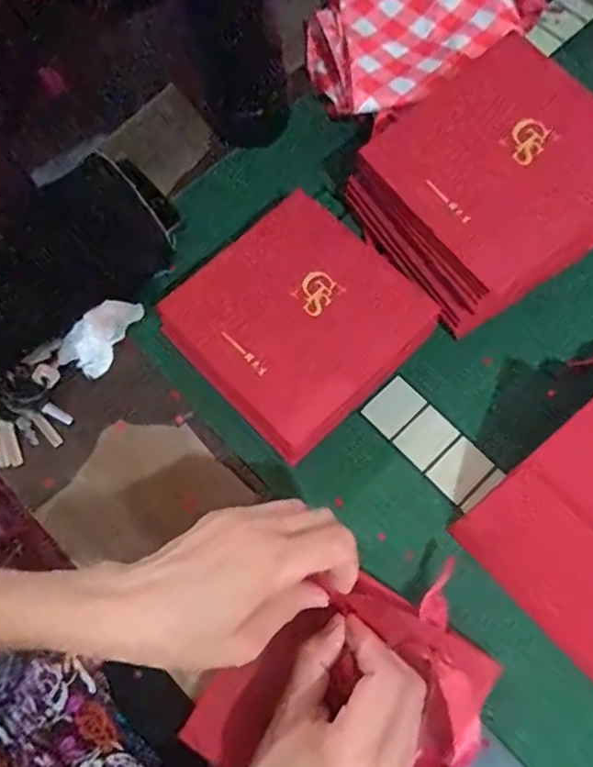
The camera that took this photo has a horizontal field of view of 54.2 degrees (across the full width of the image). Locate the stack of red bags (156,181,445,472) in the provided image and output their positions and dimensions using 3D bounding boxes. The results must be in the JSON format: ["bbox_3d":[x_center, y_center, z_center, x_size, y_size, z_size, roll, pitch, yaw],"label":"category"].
[{"bbox_3d":[0.000,-0.045,0.410,0.146,0.047,0.142,-41,77,-12],"label":"stack of red bags"}]

